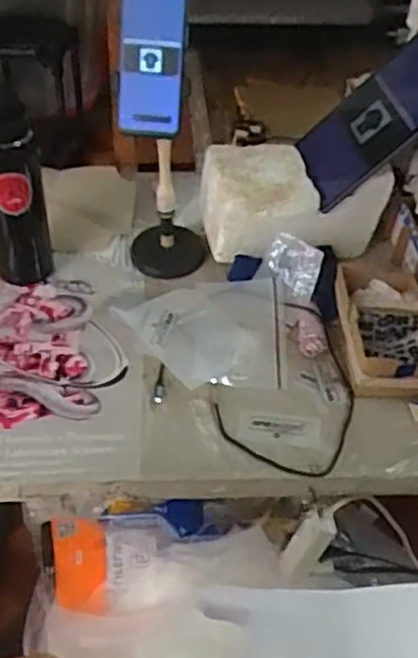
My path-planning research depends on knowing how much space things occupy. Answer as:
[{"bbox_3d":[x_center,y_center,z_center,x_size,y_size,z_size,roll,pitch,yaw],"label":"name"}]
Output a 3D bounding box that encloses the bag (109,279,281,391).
[{"bbox_3d":[-0.011,-0.002,0.912,0.204,0.025,0.180,0,46,-4],"label":"bag"}]

